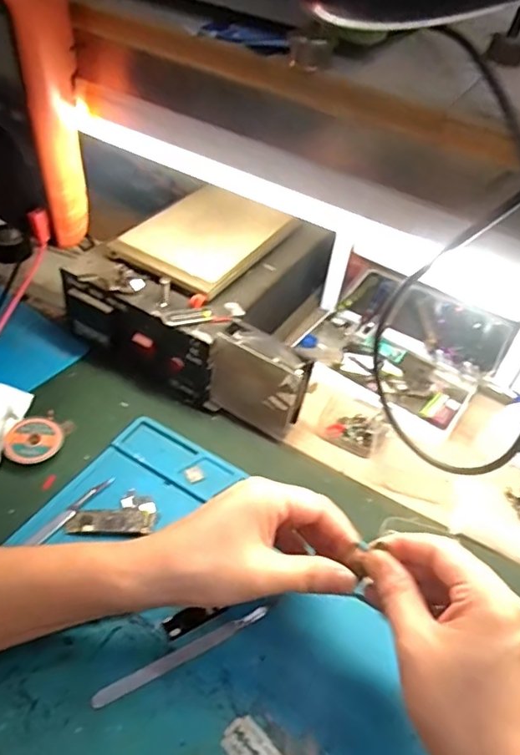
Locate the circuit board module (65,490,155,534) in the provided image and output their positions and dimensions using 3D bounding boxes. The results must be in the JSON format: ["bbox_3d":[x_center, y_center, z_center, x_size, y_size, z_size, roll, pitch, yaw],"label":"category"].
[{"bbox_3d":[-0.111,0.102,0.417,0.062,0.004,0.033,1,45,-7],"label":"circuit board module"}]

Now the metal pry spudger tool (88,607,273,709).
[{"bbox_3d":[-0.047,0.177,0.352,0.119,0.004,0.009,-19,50,-24],"label":"metal pry spudger tool"}]

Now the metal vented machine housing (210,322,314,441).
[{"bbox_3d":[-0.001,0.006,0.478,0.078,0.085,0.032,26,48,18],"label":"metal vented machine housing"}]

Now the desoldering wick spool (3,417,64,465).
[{"bbox_3d":[-0.187,0.053,0.454,0.044,0.013,0.041,4,45,-4],"label":"desoldering wick spool"}]

